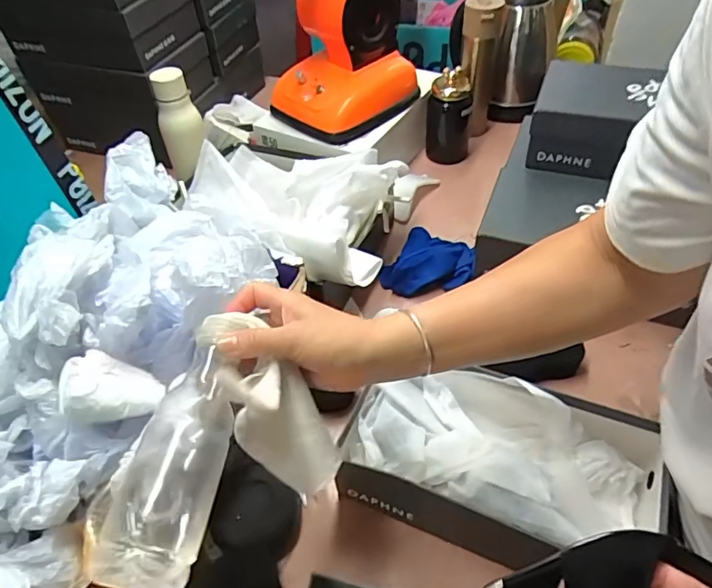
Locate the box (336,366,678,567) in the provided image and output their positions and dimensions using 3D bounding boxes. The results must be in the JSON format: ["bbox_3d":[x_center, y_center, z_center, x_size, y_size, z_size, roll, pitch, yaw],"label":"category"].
[{"bbox_3d":[0.146,0.165,0.526,0.293,0.088,0.160,15,51,17],"label":"box"}]

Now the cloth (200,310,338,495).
[{"bbox_3d":[-0.065,0.083,0.393,0.060,0.151,0.048,-34,10,-24],"label":"cloth"}]

